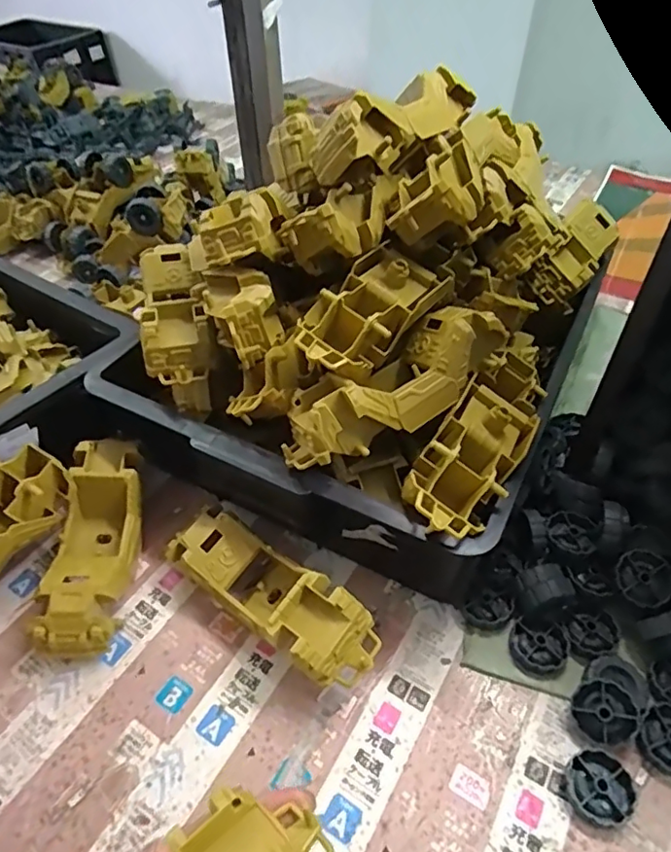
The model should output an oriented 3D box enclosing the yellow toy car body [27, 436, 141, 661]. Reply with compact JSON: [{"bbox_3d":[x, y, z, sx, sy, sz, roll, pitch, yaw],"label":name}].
[{"bbox_3d":[-0.180,0.087,0.420,0.055,0.067,0.159,-3,45,-3],"label":"yellow toy car body"}]

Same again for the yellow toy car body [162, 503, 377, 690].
[{"bbox_3d":[-0.047,0.118,0.391,0.169,0.068,0.057,32,53,28],"label":"yellow toy car body"}]

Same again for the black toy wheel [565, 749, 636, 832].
[{"bbox_3d":[0.159,0.219,0.334,0.037,0.012,0.038,0,45,0],"label":"black toy wheel"}]

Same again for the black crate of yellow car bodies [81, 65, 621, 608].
[{"bbox_3d":[0.035,-0.125,0.471,0.329,0.230,0.390,21,49,20],"label":"black crate of yellow car bodies"}]

